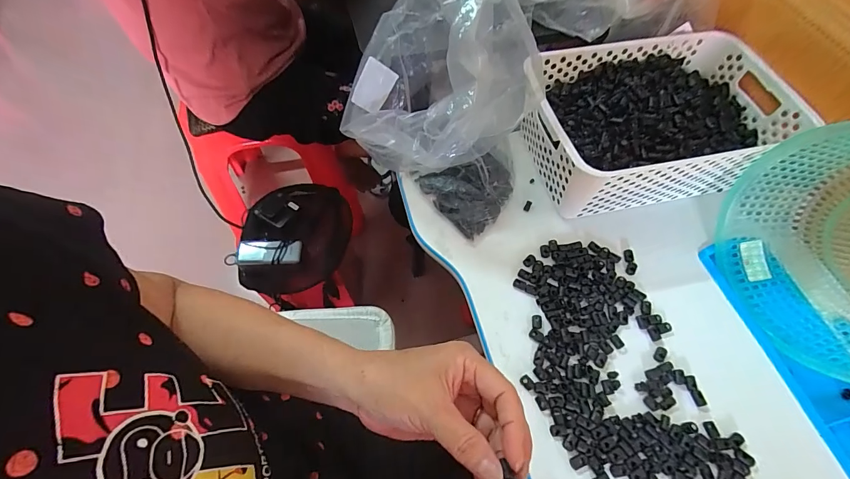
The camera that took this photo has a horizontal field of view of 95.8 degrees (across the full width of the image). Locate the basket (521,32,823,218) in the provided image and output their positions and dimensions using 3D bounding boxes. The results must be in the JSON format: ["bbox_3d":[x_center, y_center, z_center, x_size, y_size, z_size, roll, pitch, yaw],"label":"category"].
[{"bbox_3d":[0.286,-0.154,0.495,0.334,0.092,0.207,-14,61,-8],"label":"basket"}]

